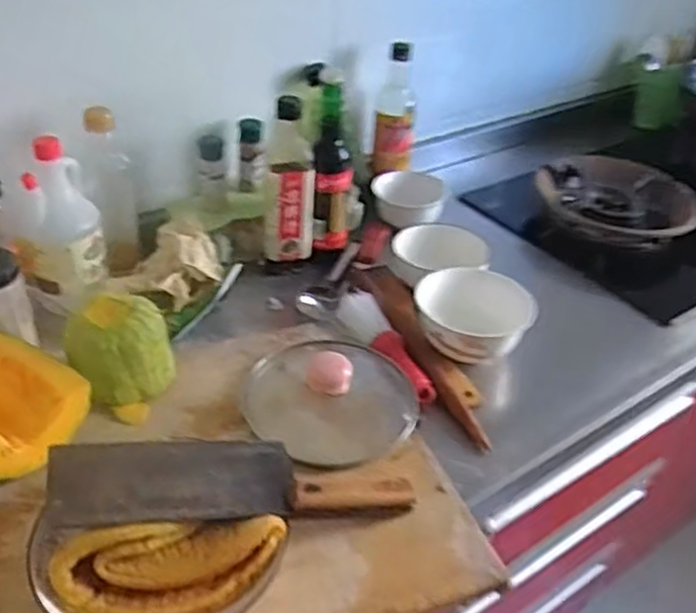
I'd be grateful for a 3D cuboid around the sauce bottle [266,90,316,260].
[{"bbox_3d":[-0.077,-0.153,0.950,0.065,0.223,0.050,2,37,-3],"label":"sauce bottle"}]

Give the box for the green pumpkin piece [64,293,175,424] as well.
[{"bbox_3d":[-0.235,0.044,0.761,0.093,0.090,0.098,17,38,16],"label":"green pumpkin piece"}]

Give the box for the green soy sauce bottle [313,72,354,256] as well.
[{"bbox_3d":[-0.017,-0.187,0.966,0.050,0.228,0.064,5,36,1],"label":"green soy sauce bottle"}]

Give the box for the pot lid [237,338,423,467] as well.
[{"bbox_3d":[-0.015,0.081,0.776,0.179,0.067,0.173,3,37,-2],"label":"pot lid"}]

